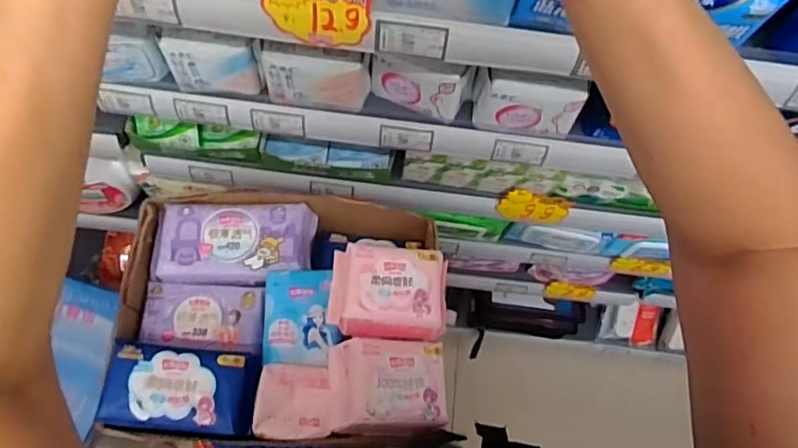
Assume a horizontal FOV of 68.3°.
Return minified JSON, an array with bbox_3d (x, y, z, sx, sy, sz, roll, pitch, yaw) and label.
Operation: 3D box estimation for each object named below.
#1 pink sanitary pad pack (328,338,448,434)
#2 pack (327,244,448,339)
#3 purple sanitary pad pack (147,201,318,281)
[{"bbox_3d":[-0.011,0.164,0.600,0.117,0.049,0.087,-3,69,-4],"label":"pink sanitary pad pack"},{"bbox_3d":[-0.011,0.072,0.634,0.125,0.052,0.089,5,69,-1],"label":"pack"},{"bbox_3d":[-0.207,0.026,0.740,0.190,0.045,0.097,-2,69,-3],"label":"purple sanitary pad pack"}]

